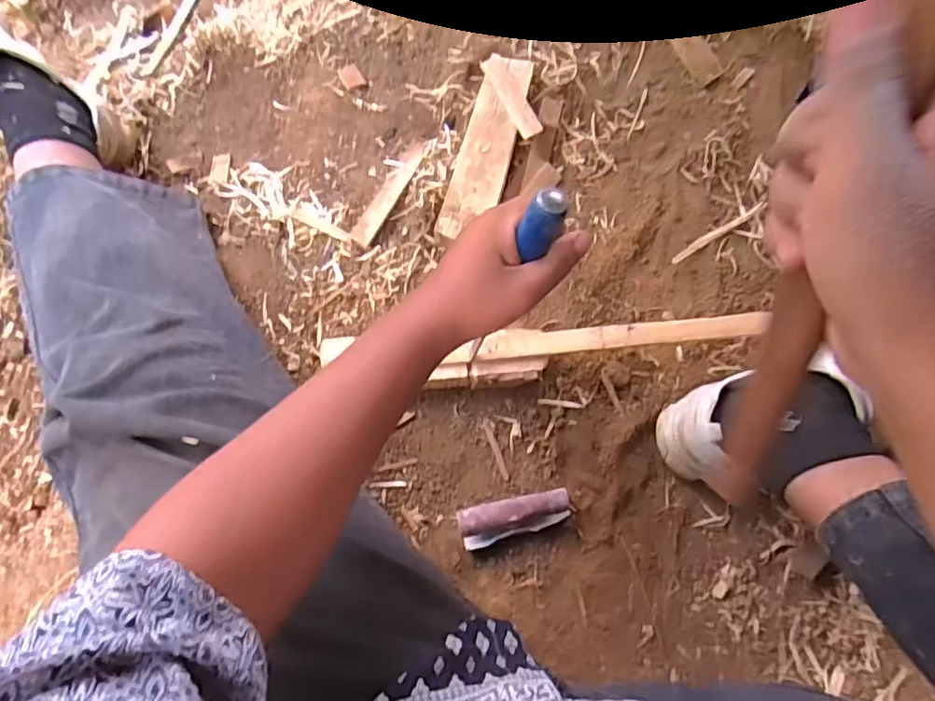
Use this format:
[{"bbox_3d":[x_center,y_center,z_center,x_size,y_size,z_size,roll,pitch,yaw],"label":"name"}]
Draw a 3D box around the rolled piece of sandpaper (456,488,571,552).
[{"bbox_3d":[0.043,0.153,0.545,0.100,0.029,0.035,-15,74,-4],"label":"rolled piece of sandpaper"}]

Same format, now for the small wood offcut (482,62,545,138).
[{"bbox_3d":[0.046,-0.281,0.658,0.024,0.008,0.106,-30,76,-2],"label":"small wood offcut"}]

